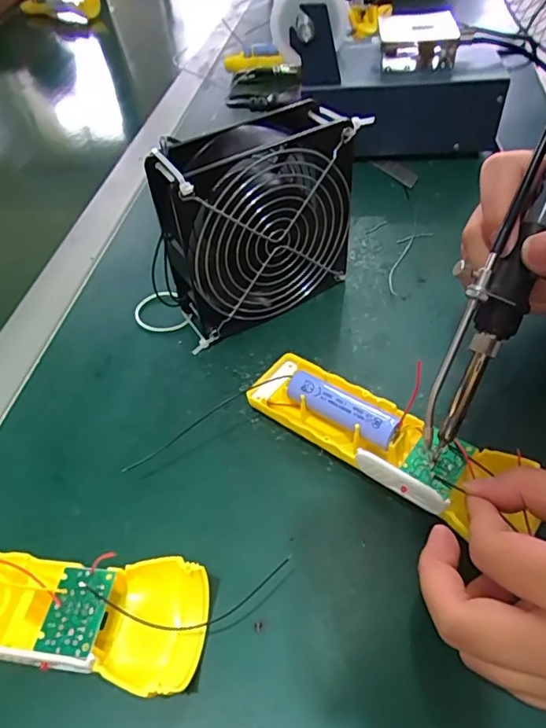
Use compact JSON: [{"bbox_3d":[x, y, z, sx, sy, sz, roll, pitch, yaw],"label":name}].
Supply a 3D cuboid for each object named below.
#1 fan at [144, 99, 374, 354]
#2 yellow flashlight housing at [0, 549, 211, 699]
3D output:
[{"bbox_3d":[-0.010,-0.093,0.338,0.129,0.120,0.054,-28,53,-20],"label":"fan"},{"bbox_3d":[-0.112,0.112,0.234,0.163,0.028,0.050,3,49,7],"label":"yellow flashlight housing"}]

